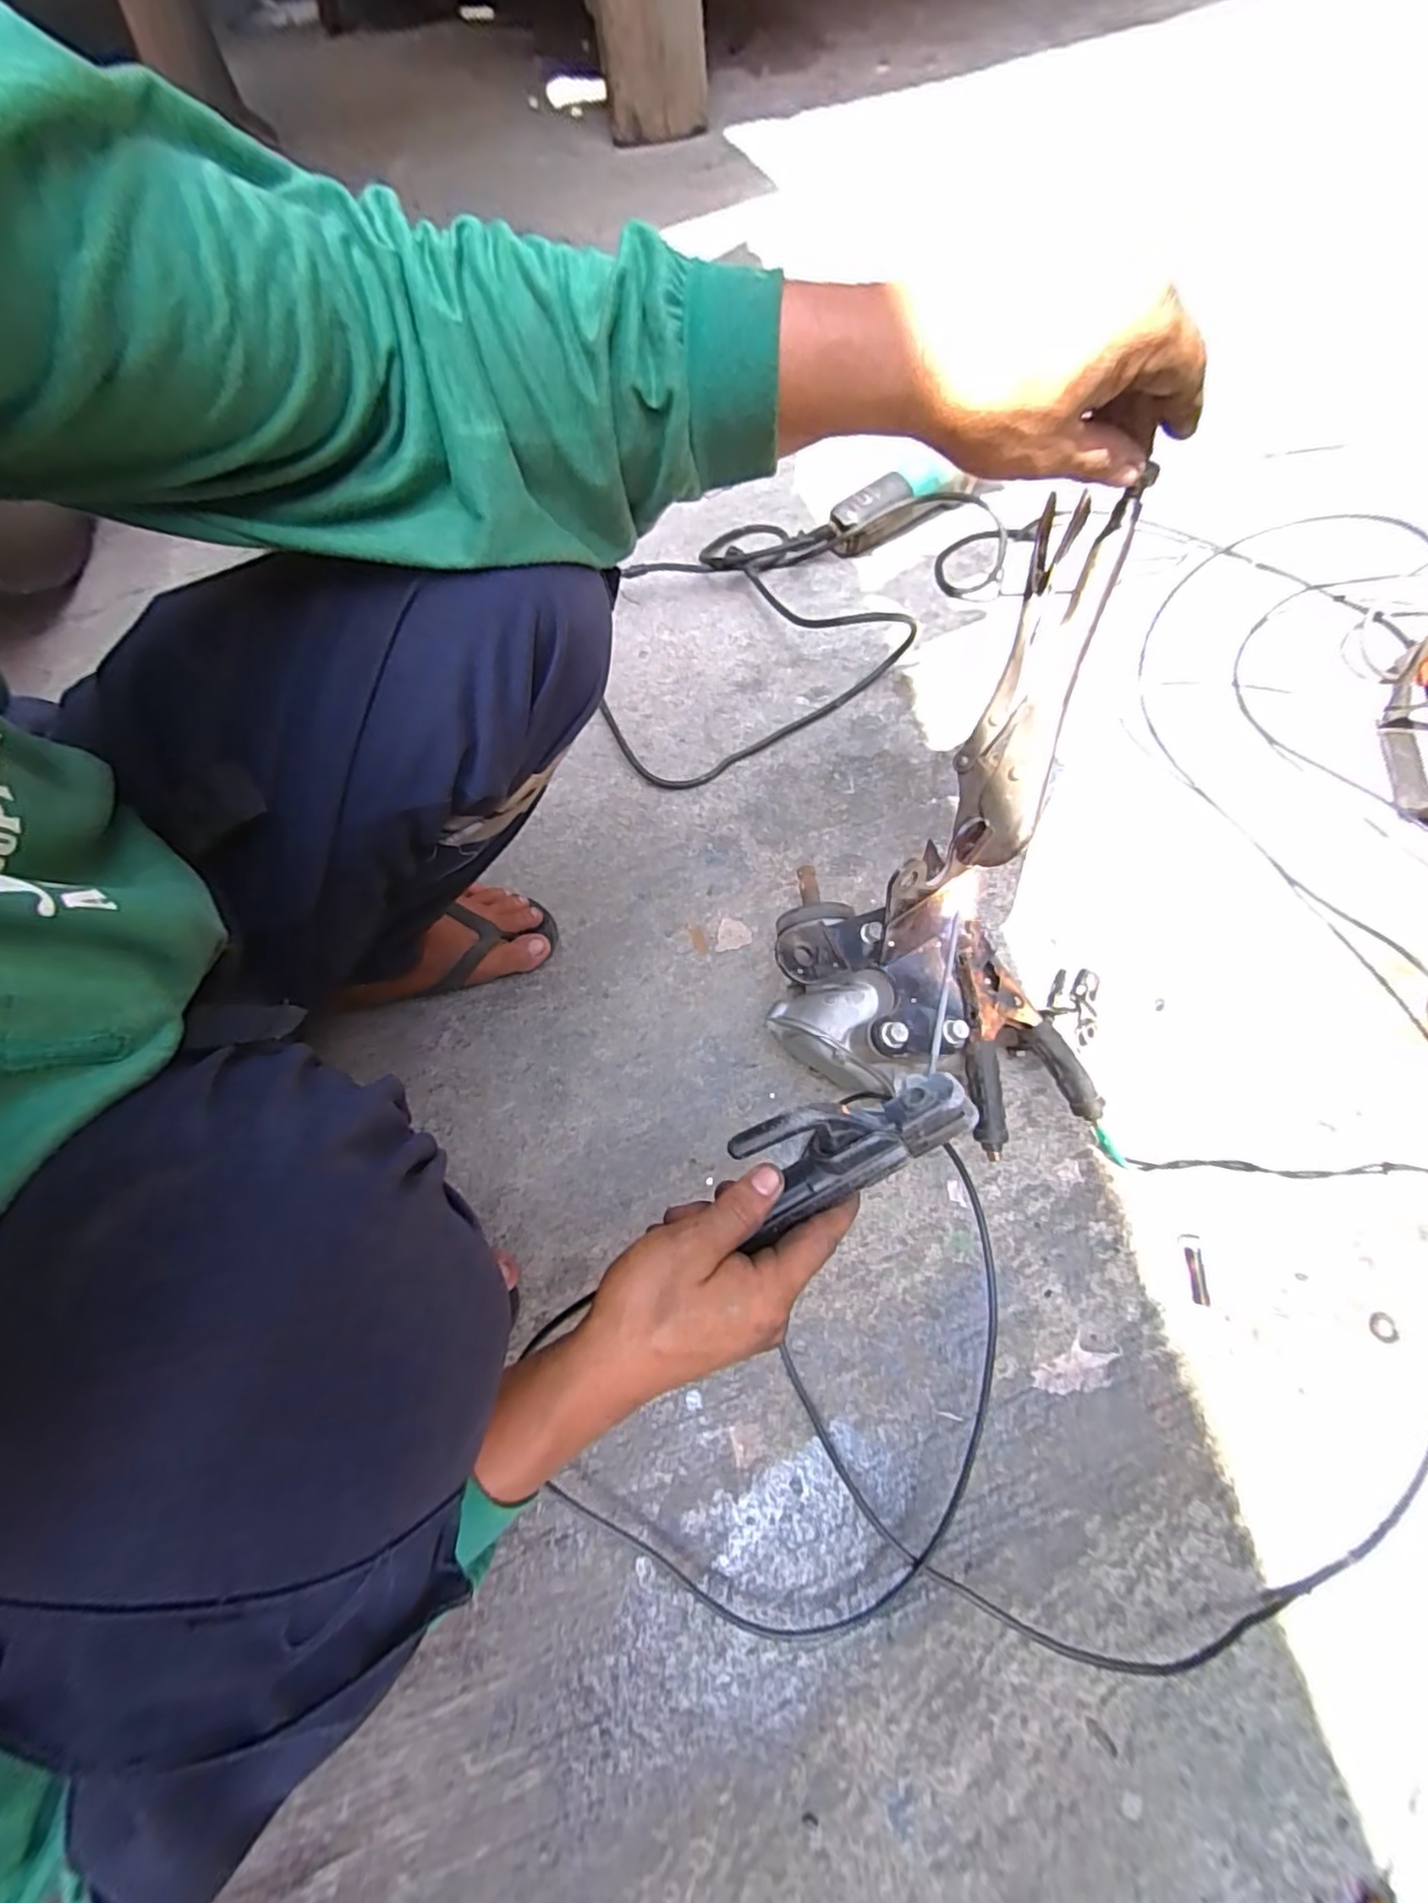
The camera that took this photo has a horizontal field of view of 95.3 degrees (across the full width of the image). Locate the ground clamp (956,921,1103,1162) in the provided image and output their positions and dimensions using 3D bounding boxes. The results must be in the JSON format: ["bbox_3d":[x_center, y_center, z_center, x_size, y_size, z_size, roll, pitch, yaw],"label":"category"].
[{"bbox_3d":[0.204,0.059,0.469,0.087,0.024,0.156,-22,82,-3],"label":"ground clamp"}]

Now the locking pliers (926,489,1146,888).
[{"bbox_3d":[0.189,-0.147,0.396,0.048,0.031,0.218,16,108,10],"label":"locking pliers"}]

